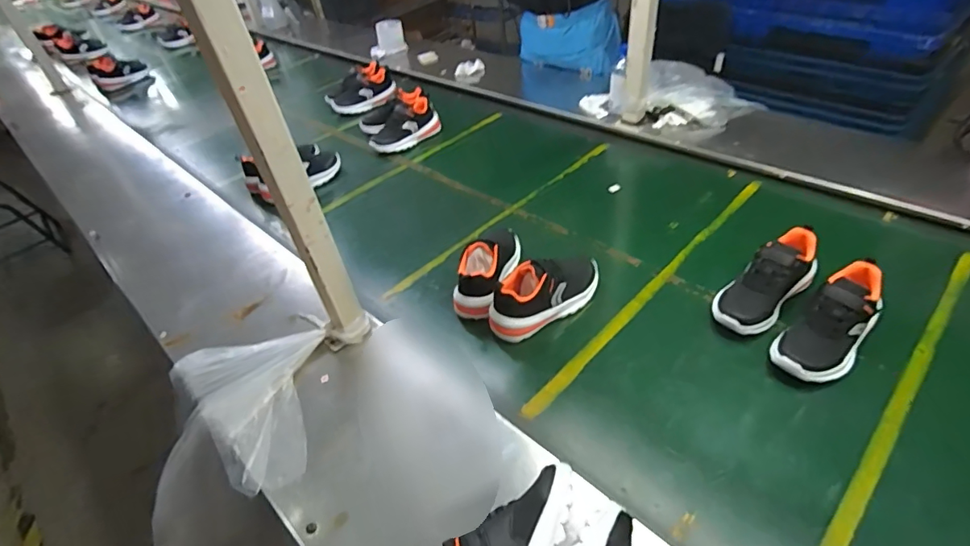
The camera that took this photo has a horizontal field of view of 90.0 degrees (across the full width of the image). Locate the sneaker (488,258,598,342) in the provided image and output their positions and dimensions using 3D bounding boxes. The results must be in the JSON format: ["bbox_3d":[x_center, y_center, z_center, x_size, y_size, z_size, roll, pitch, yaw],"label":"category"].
[{"bbox_3d":[0.100,0.031,0.795,0.201,0.104,0.071,-21,42,-20],"label":"sneaker"}]

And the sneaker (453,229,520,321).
[{"bbox_3d":[0.008,-0.016,0.854,0.067,0.105,0.189,12,42,19],"label":"sneaker"}]

